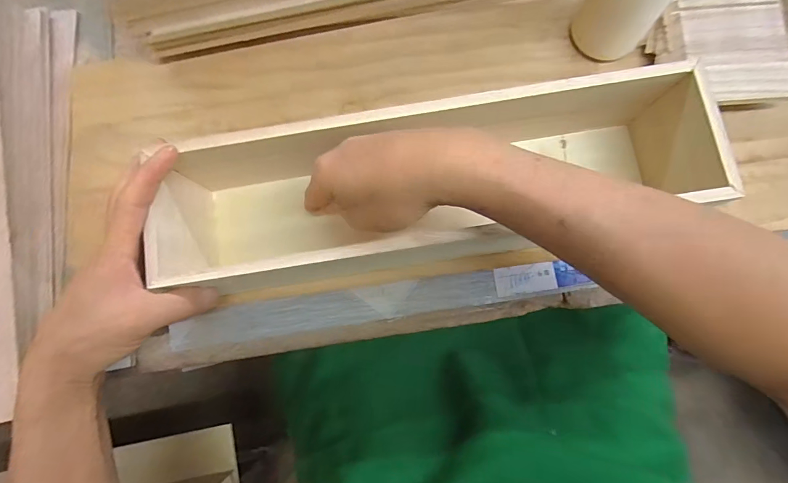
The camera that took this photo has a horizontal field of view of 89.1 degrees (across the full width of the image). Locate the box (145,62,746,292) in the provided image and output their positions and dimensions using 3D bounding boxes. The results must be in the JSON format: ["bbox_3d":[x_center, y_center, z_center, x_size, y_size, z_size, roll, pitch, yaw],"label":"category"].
[{"bbox_3d":[0.023,-0.038,0.308,0.391,0.094,0.102,-11,81,2],"label":"box"}]

